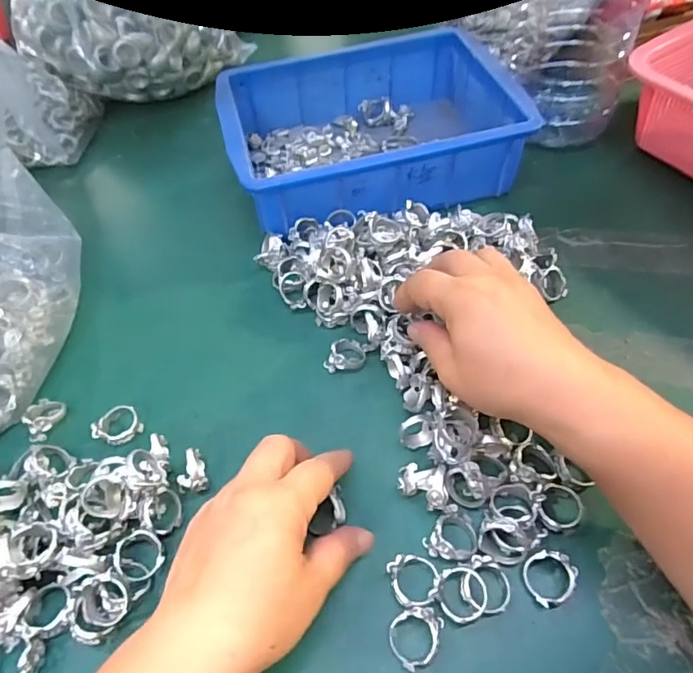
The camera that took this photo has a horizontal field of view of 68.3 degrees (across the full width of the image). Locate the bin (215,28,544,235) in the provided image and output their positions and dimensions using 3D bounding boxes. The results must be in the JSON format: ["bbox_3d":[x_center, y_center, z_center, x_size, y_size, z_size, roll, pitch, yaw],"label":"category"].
[{"bbox_3d":[0.017,-0.184,0.463,0.234,0.076,0.171,-14,55,-7],"label":"bin"}]

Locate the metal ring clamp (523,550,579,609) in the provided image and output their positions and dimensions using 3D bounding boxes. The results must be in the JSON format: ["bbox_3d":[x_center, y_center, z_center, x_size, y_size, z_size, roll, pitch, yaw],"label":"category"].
[{"bbox_3d":[0.110,0.126,0.269,0.028,0.015,0.028,-2,54,2],"label":"metal ring clamp"}]

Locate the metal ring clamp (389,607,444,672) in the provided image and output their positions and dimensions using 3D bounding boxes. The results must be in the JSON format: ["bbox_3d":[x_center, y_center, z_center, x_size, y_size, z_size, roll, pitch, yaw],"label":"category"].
[{"bbox_3d":[0.034,0.151,0.256,0.025,0.014,0.028,15,57,14],"label":"metal ring clamp"}]

